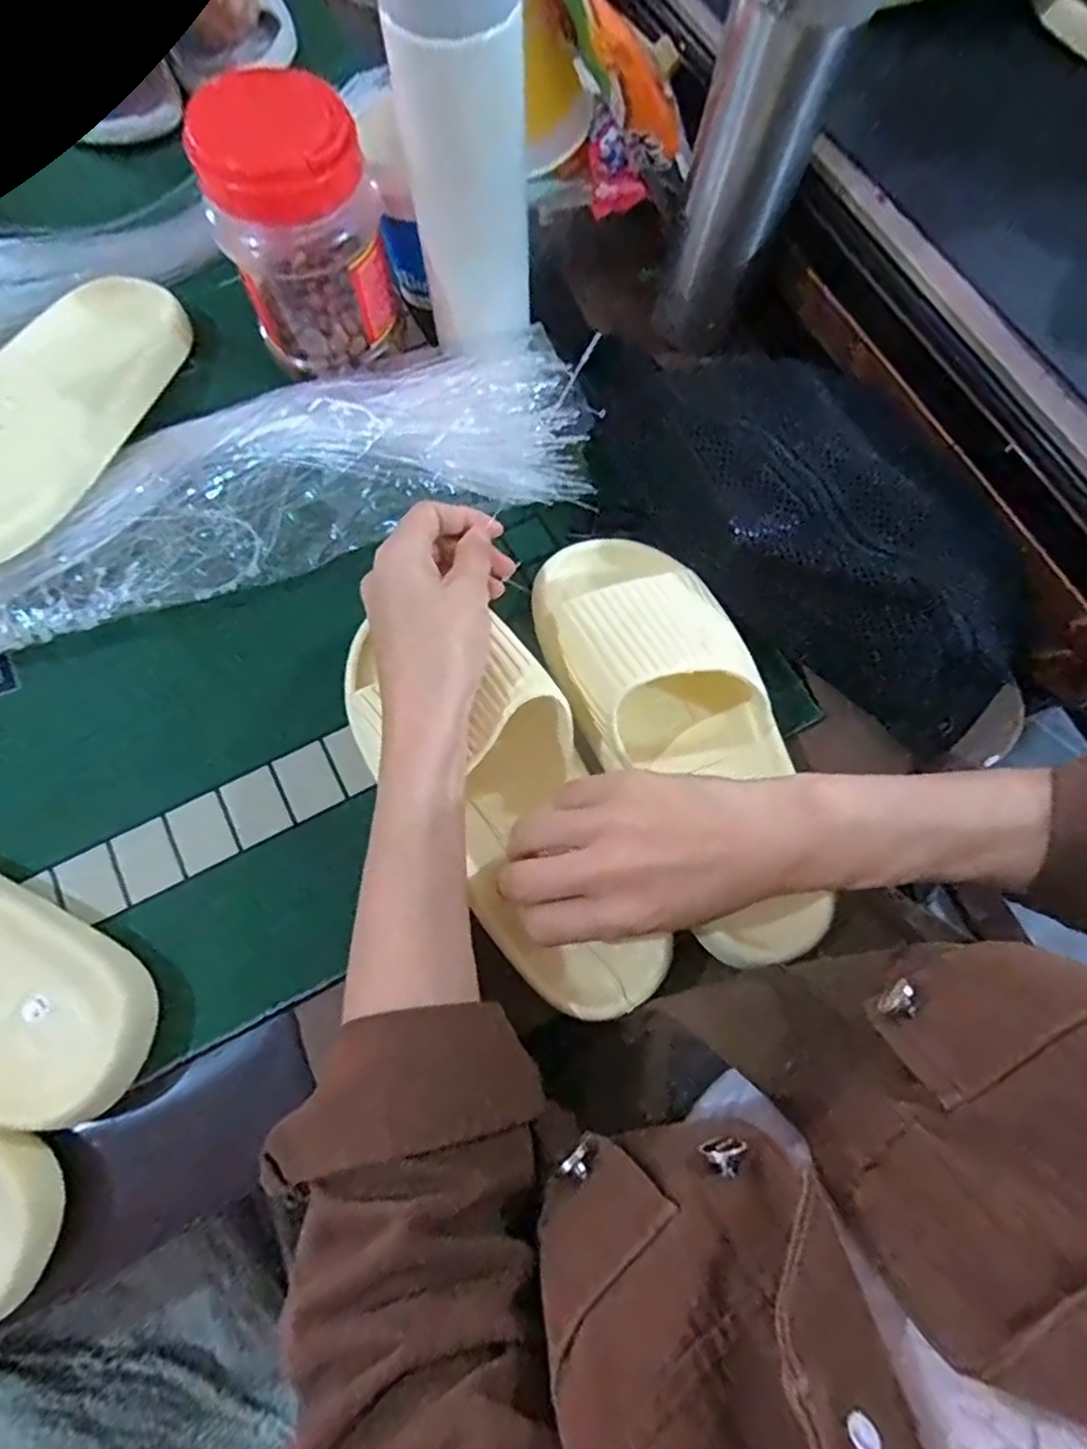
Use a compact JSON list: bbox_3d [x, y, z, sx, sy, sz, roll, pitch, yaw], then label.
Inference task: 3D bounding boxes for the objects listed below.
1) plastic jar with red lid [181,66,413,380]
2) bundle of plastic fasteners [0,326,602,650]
[{"bbox_3d":[-0.138,-0.289,0.396,0.096,0.128,0.075,-19,74,-4],"label":"plastic jar with red lid"},{"bbox_3d":[-0.177,-0.148,0.403,0.398,0.038,0.125,-17,74,-3],"label":"bundle of plastic fasteners"}]

